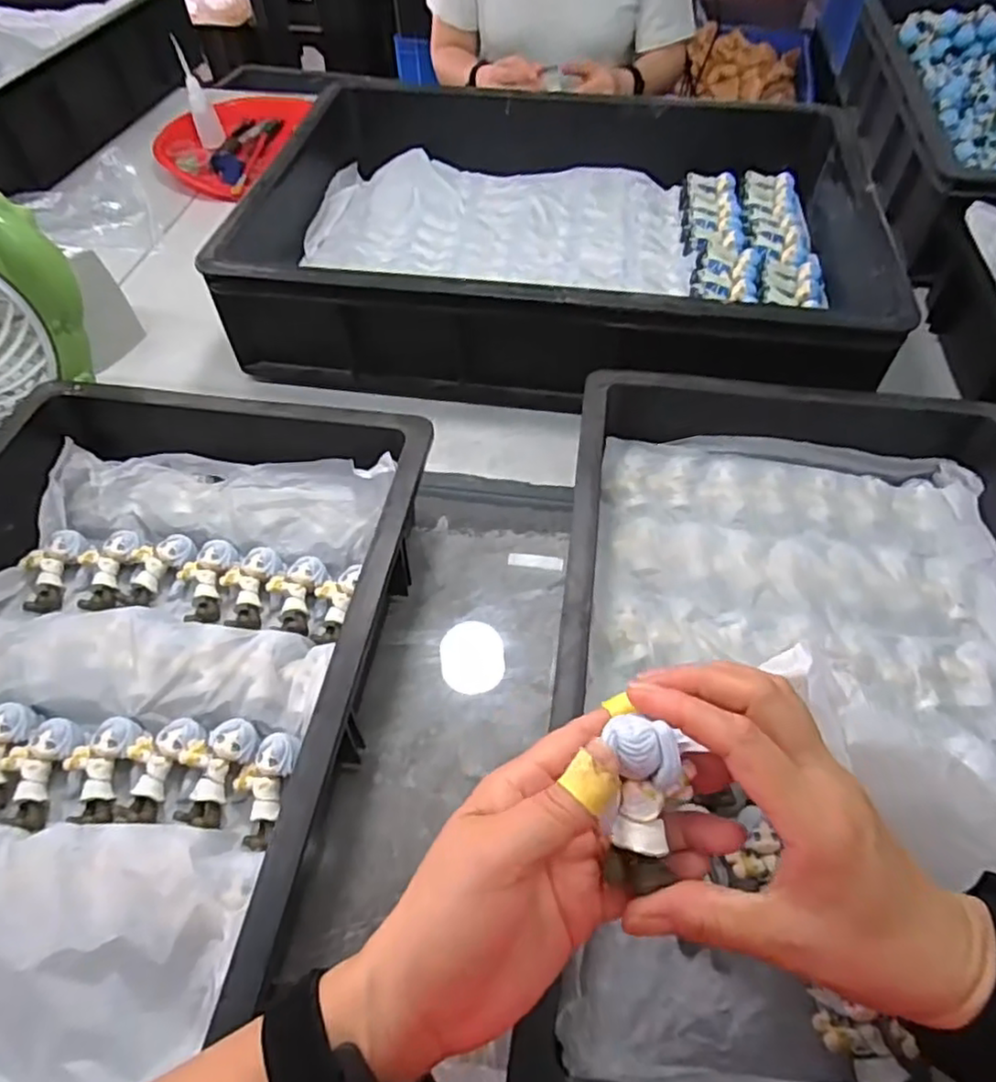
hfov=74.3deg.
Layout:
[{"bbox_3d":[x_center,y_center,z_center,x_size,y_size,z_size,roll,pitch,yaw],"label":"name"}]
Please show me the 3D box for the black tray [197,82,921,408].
[{"bbox_3d":[0.060,-0.319,0.670,0.573,0.103,0.392,5,54,4],"label":"black tray"}]

